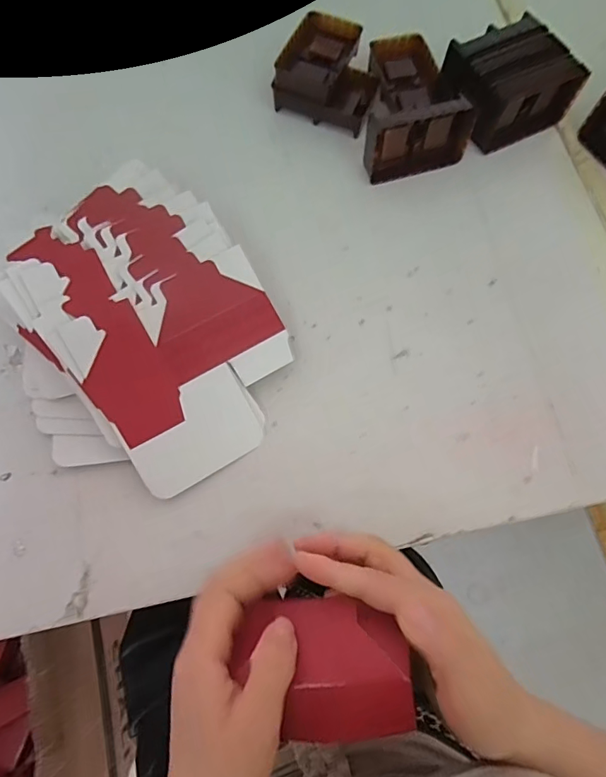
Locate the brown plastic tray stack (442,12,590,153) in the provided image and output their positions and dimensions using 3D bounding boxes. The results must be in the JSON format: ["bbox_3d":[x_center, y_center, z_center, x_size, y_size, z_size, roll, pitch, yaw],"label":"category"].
[{"bbox_3d":[0.195,-0.290,0.449,0.098,0.059,0.087,-25,74,-10],"label":"brown plastic tray stack"}]

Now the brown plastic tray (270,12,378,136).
[{"bbox_3d":[0.026,-0.309,0.462,0.095,0.038,0.102,18,72,4],"label":"brown plastic tray"}]

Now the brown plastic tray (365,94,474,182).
[{"bbox_3d":[0.104,-0.229,0.431,0.095,0.056,0.031,-18,73,-8],"label":"brown plastic tray"}]

